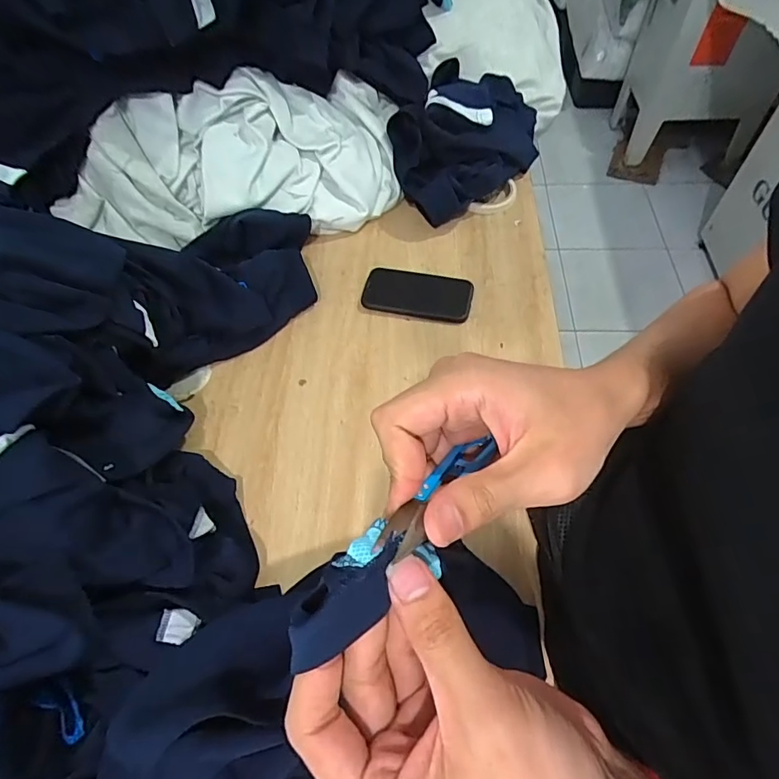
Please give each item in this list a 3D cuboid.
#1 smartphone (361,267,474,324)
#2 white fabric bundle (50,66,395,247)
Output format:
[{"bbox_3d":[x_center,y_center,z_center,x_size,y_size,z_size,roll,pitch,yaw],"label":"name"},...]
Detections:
[{"bbox_3d":[0.041,-0.138,0.705,0.154,0.010,0.084,11,59,9],"label":"smartphone"},{"bbox_3d":[-0.209,-0.331,0.743,0.559,0.169,0.226,-30,61,-15],"label":"white fabric bundle"}]

